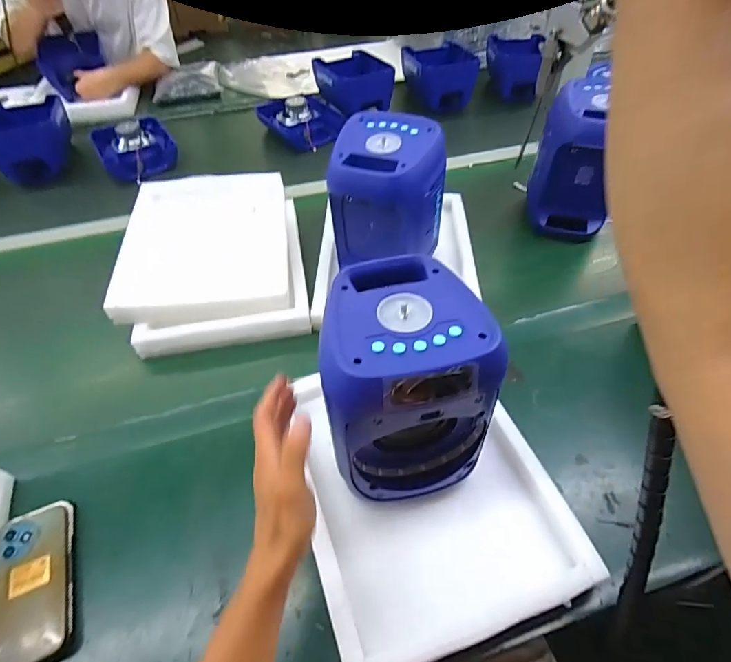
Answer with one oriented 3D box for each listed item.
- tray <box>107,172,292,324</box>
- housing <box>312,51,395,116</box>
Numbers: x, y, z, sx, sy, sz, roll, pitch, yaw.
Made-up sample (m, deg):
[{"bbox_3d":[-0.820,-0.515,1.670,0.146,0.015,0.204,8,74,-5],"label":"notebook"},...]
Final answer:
[{"bbox_3d":[-0.292,-0.176,0.796,0.279,0.034,0.353,-3,59,-11],"label":"tray"},{"bbox_3d":[-0.038,-0.753,1.296,0.213,0.107,0.199,-11,50,-8],"label":"housing"}]

